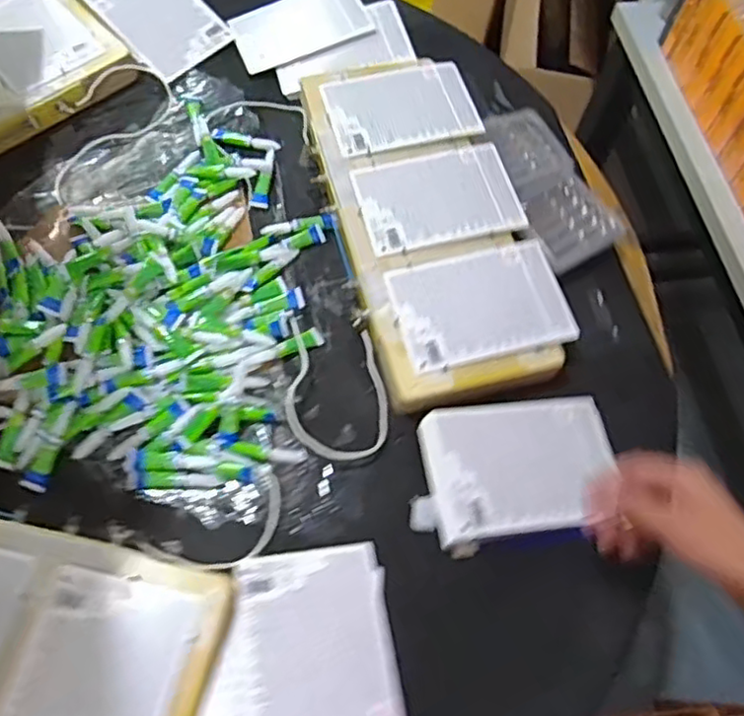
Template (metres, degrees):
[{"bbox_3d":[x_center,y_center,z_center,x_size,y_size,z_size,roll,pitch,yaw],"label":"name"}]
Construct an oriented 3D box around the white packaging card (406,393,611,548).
[{"bbox_3d":[0.131,0.097,0.588,0.190,0.026,0.122,-7,65,-6],"label":"white packaging card"}]

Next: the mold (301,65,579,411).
[{"bbox_3d":[0.060,-0.156,0.702,0.194,0.039,0.417,-12,65,-9],"label":"mold"}]

